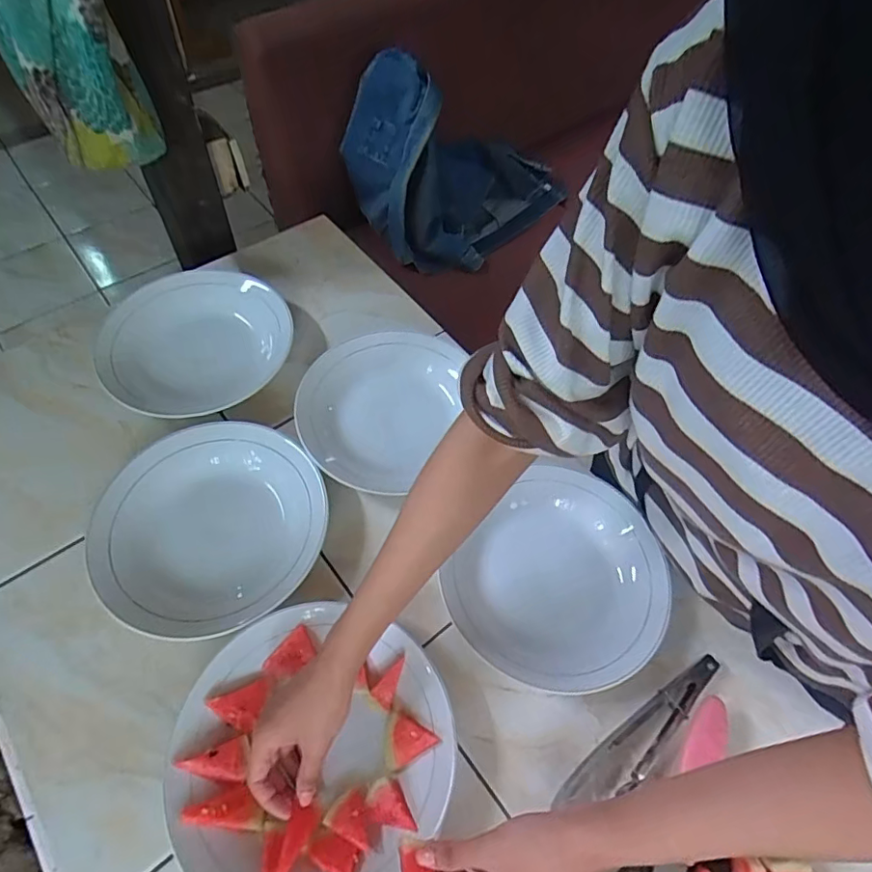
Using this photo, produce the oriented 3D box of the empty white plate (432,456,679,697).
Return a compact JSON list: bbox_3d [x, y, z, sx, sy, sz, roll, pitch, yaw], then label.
[{"bbox_3d":[0.129,0.139,0.538,0.191,0.035,0.224,35,62,16],"label":"empty white plate"}]

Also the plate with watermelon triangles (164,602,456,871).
[{"bbox_3d":[-0.101,0.260,0.449,0.219,0.045,0.218,2,58,-3],"label":"plate with watermelon triangles"}]

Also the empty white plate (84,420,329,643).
[{"bbox_3d":[-0.224,0.090,0.540,0.218,0.043,0.212,2,58,-3],"label":"empty white plate"}]

